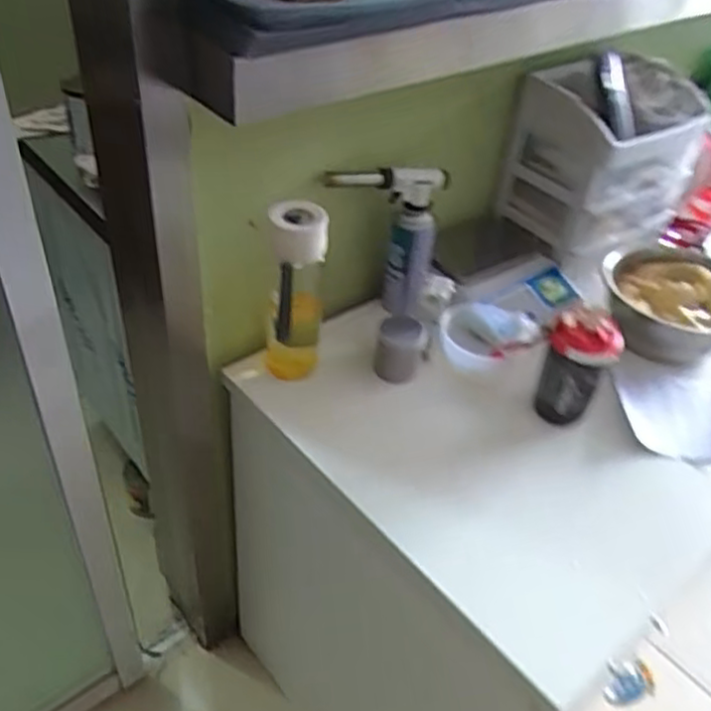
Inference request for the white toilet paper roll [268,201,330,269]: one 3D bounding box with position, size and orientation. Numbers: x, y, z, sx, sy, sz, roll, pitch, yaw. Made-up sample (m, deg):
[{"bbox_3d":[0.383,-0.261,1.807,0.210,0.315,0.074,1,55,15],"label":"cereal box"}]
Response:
[{"bbox_3d":[-0.067,-0.152,0.878,0.081,0.073,0.072,-2,45,-5],"label":"white toilet paper roll"}]

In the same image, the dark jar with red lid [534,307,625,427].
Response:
[{"bbox_3d":[0.296,0.019,0.956,0.085,0.178,0.064,20,47,16],"label":"dark jar with red lid"}]

